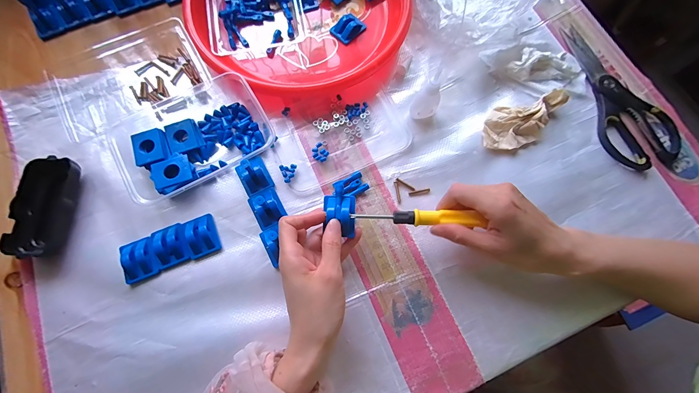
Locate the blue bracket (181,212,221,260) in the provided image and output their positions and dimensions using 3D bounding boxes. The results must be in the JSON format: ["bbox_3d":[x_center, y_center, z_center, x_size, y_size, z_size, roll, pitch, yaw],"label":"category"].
[{"bbox_3d":[-0.169,0.044,0.338,0.033,0.014,0.045,-23,75,-8],"label":"blue bracket"}]

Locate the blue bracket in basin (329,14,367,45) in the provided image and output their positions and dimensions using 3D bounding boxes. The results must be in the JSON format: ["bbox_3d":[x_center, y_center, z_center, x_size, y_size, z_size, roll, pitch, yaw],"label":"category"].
[{"bbox_3d":[-0.003,-0.238,0.418,0.030,0.019,0.042,42,77,11],"label":"blue bracket in basin"}]

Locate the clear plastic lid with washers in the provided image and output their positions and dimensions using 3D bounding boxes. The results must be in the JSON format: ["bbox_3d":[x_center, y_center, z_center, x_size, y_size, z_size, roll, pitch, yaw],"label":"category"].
[{"bbox_3d":[-0.009,-0.074,0.381,0.167,0.009,0.092,-25,75,-8],"label":"clear plastic lid with washers"}]

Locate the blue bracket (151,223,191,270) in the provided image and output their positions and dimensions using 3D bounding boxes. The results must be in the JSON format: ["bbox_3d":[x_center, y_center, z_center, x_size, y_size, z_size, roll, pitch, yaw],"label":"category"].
[{"bbox_3d":[-0.200,0.053,0.334,0.035,0.014,0.044,-23,75,-8],"label":"blue bracket"}]

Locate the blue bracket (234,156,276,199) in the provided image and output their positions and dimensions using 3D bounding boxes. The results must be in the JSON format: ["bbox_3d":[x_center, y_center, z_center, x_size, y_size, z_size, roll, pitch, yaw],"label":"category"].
[{"bbox_3d":[-0.115,-0.027,0.357,0.034,0.022,0.047,-28,76,-9],"label":"blue bracket"}]

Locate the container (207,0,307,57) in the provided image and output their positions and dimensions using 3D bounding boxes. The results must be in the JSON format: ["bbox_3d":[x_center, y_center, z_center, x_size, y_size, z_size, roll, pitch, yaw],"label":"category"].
[{"bbox_3d":[-0.129,-0.267,0.416,0.121,0.035,0.159,-11,74,-5],"label":"container"}]

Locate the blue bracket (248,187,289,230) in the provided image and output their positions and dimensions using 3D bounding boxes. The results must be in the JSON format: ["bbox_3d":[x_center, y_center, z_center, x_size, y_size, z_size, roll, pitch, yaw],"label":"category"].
[{"bbox_3d":[-0.096,0.013,0.348,0.034,0.016,0.043,-28,76,-9],"label":"blue bracket"}]

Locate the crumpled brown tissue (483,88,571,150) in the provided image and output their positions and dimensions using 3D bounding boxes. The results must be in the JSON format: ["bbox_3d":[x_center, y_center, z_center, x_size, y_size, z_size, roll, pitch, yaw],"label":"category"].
[{"bbox_3d":[0.219,-0.094,0.374,0.112,0.025,0.056,-13,74,-5],"label":"crumpled brown tissue"}]

